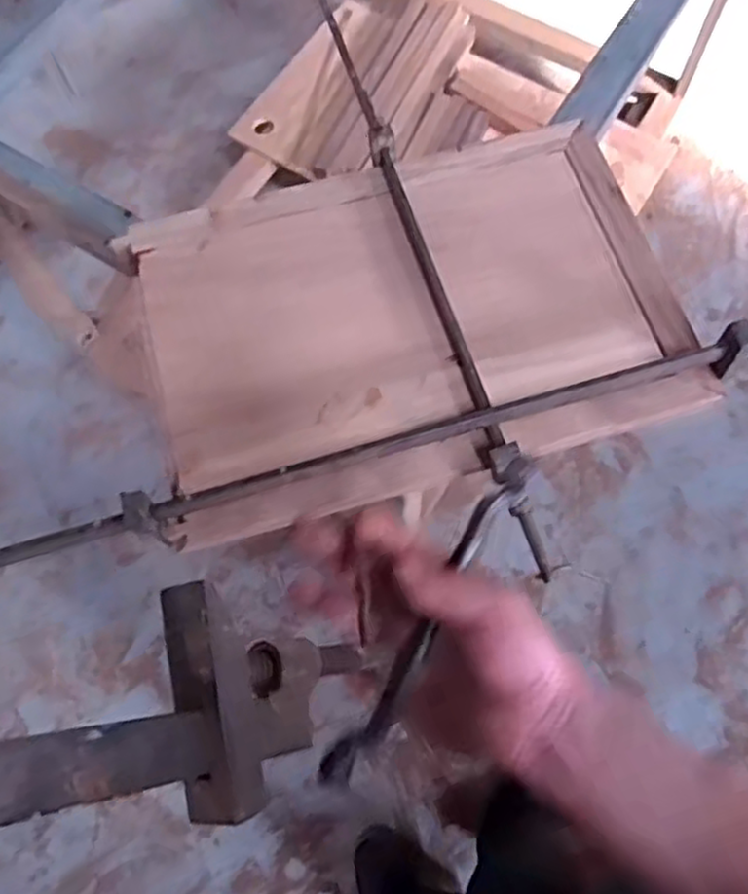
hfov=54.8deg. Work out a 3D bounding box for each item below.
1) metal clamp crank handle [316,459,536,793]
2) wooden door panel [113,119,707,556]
[{"bbox_3d":[0.029,0.087,0.378,0.018,0.017,0.191,30,81,10],"label":"metal clamp crank handle"},{"bbox_3d":[0.030,-0.138,0.702,0.501,0.026,0.355,-17,70,-5],"label":"wooden door panel"}]

